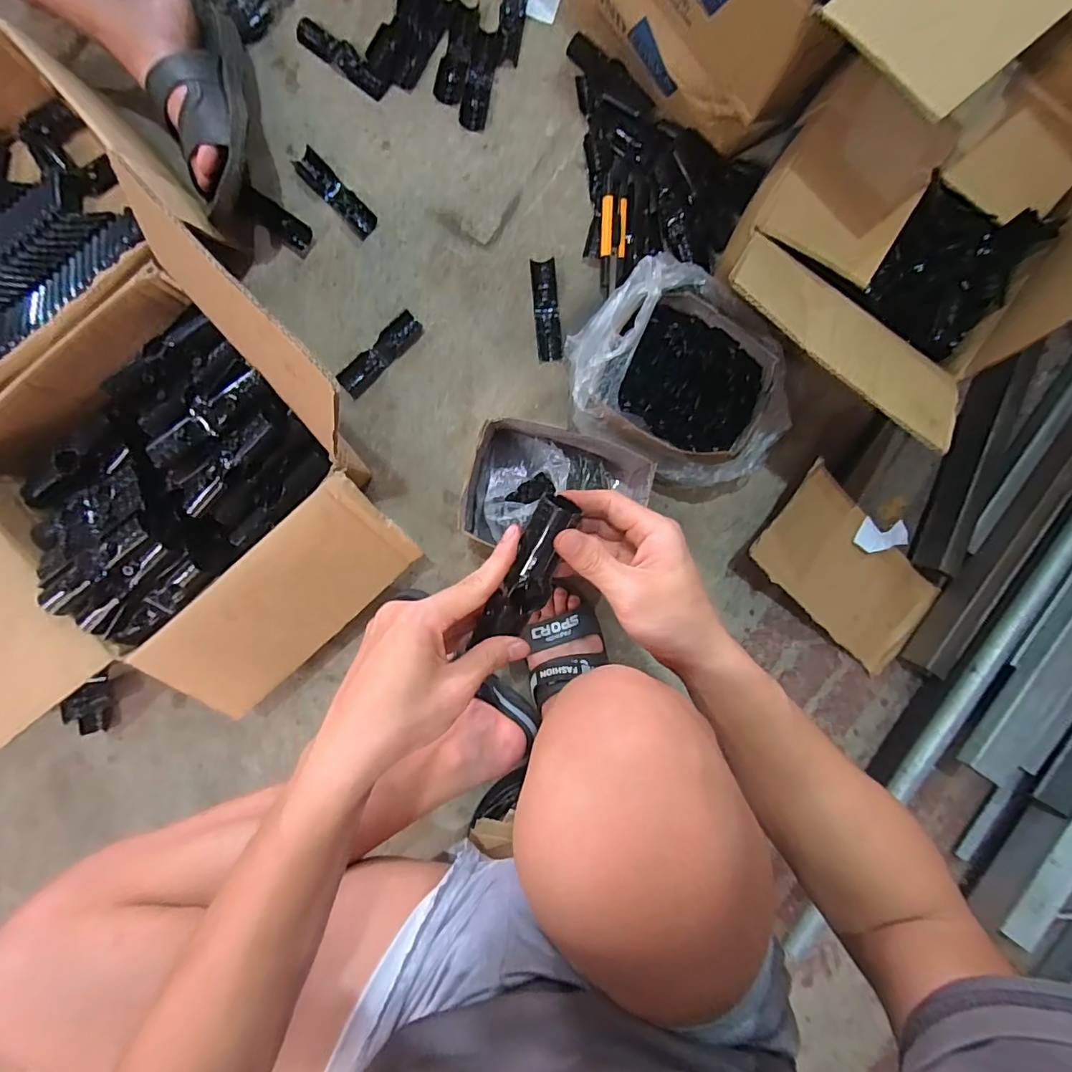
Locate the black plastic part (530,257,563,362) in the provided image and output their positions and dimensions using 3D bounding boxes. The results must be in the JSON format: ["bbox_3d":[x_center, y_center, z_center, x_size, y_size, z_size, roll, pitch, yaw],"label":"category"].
[{"bbox_3d":[0.014,-0.293,0.674,0.032,0.012,0.129,-5,91,-1],"label":"black plastic part"}]

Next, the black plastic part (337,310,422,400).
[{"bbox_3d":[-0.203,-0.237,0.672,0.035,0.013,0.128,44,90,-1],"label":"black plastic part"}]

